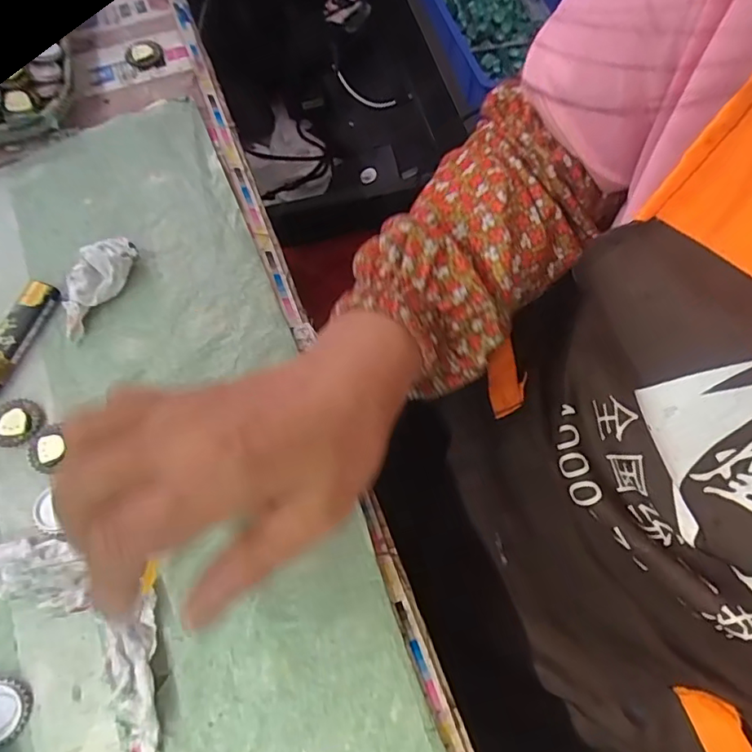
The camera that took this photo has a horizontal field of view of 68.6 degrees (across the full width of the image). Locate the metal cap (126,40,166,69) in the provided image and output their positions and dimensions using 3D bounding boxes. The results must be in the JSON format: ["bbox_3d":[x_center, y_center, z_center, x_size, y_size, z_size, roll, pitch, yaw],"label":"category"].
[{"bbox_3d":[-0.182,-0.254,0.434,0.027,0.004,0.030,-16,69,-8],"label":"metal cap"}]

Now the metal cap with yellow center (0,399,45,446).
[{"bbox_3d":[-0.210,0.026,0.318,0.031,0.004,0.028,-14,68,-7],"label":"metal cap with yellow center"}]

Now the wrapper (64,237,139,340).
[{"bbox_3d":[-0.176,-0.057,0.345,0.029,0.023,0.067,20,69,6],"label":"wrapper"}]

